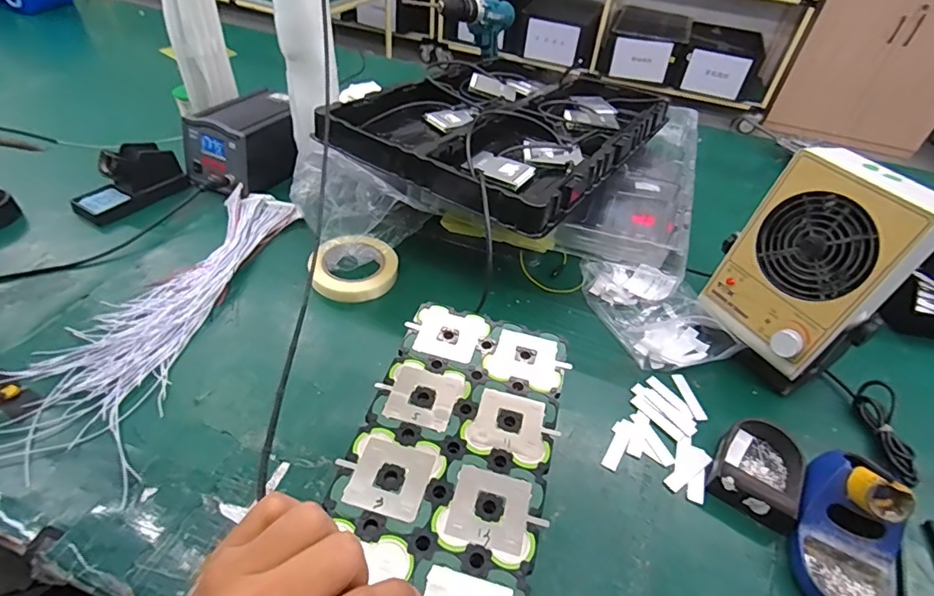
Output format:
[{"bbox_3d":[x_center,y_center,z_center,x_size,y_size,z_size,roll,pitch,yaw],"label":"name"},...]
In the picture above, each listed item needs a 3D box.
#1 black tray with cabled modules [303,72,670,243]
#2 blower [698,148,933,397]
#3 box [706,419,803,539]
[{"bbox_3d":[0.069,-0.265,0.740,0.335,0.058,0.465,29,49,22],"label":"black tray with cabled modules"},{"bbox_3d":[0.386,-0.023,0.566,0.120,0.246,0.152,-19,49,-22],"label":"blower"},{"bbox_3d":[0.301,0.172,0.513,0.077,0.036,0.108,27,49,21],"label":"box"}]

